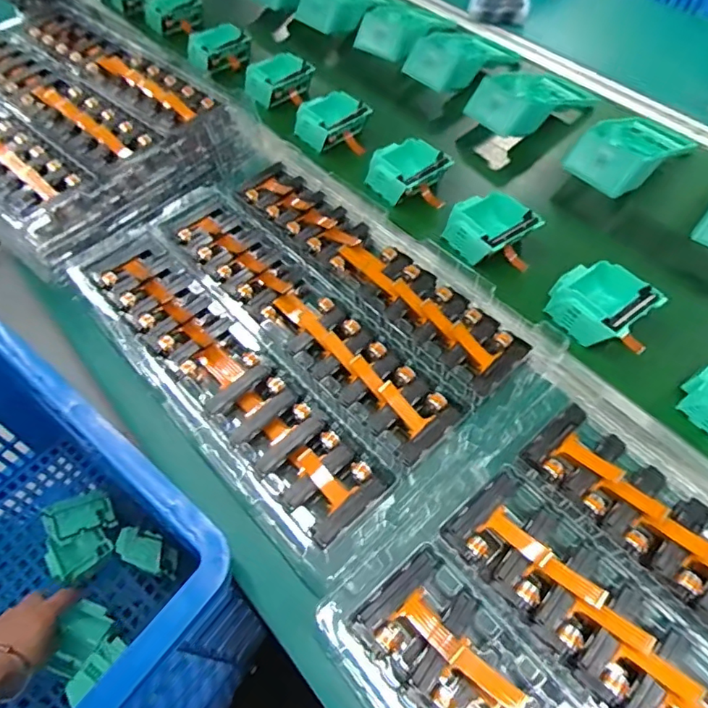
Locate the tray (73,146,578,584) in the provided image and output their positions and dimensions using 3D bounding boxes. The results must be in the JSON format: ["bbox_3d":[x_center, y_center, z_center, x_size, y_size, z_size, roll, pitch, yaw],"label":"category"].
[{"bbox_3d":[-0.048,-0.042,0.455,0.268,0.031,0.380,-37,64,-22],"label":"tray"}]

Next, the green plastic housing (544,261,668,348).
[{"bbox_3d":[0.230,-0.047,0.479,0.078,0.040,0.081,-35,63,-21],"label":"green plastic housing"}]

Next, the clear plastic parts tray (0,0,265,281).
[{"bbox_3d":[-0.329,-0.276,0.566,0.270,0.056,0.394,-39,65,-23],"label":"clear plastic parts tray"}]

